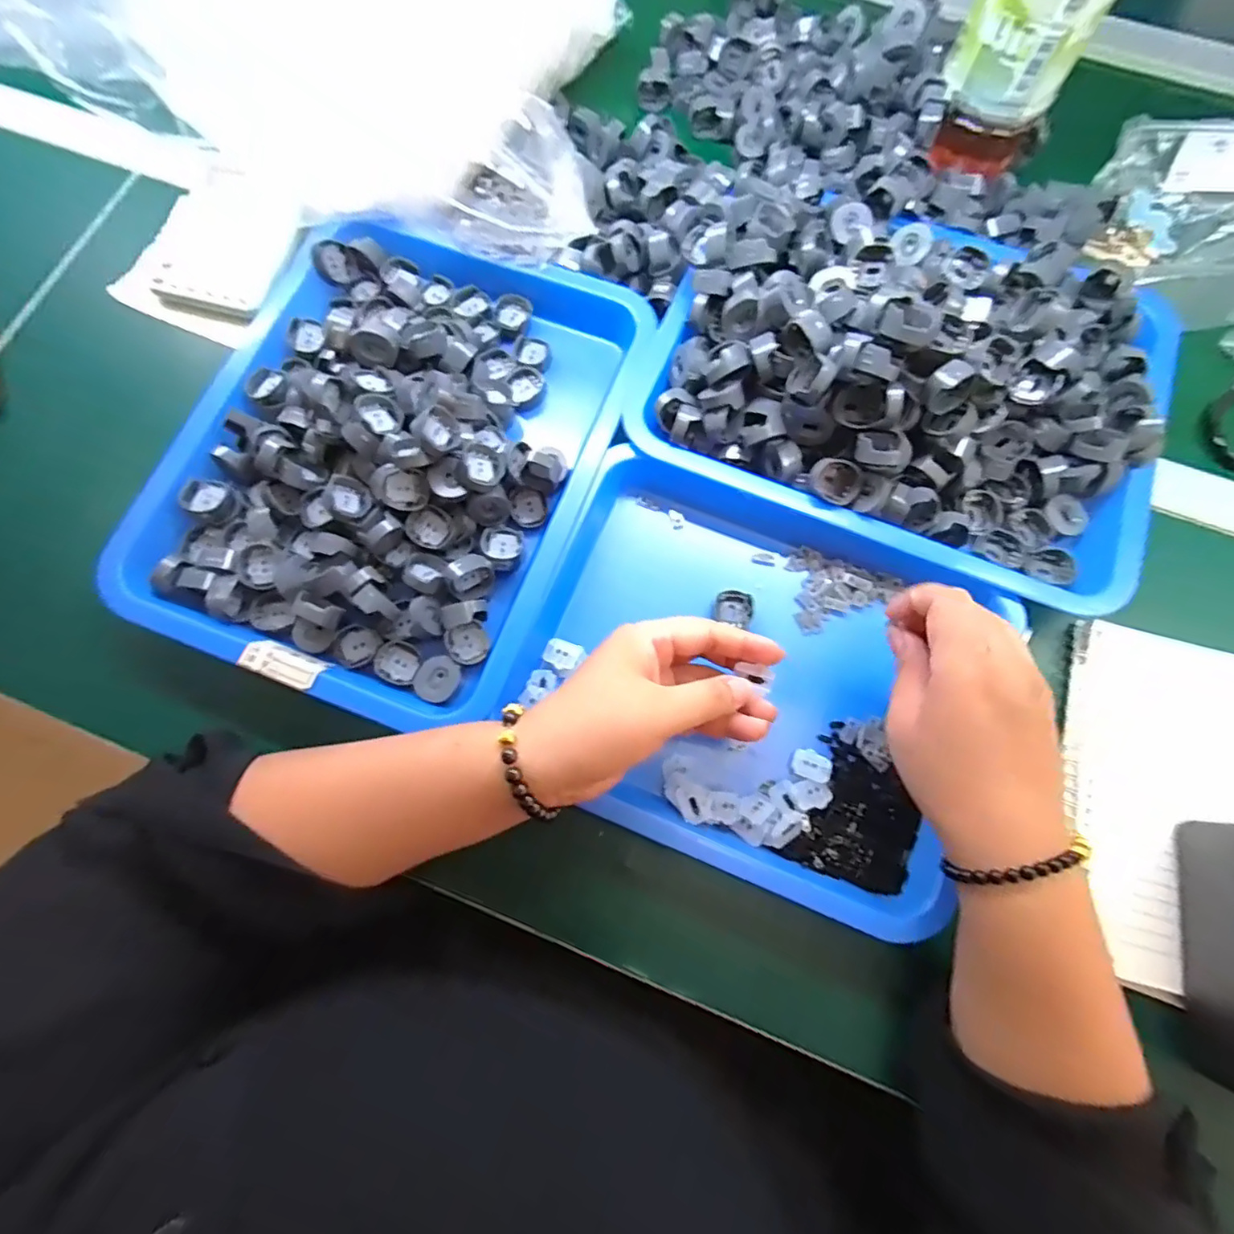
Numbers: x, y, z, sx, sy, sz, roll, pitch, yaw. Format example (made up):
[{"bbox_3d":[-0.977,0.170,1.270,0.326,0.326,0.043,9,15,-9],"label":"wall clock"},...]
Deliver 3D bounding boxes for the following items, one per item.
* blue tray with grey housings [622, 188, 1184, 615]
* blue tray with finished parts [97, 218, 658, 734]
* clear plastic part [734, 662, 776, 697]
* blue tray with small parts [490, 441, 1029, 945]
[{"bbox_3d":[0.195,-0.162,0.383,0.330,0.087,0.231,23,75,6],"label":"blue tray with grey housings"},{"bbox_3d":[-0.148,-0.114,0.387,0.264,0.054,0.329,20,75,5],"label":"blue tray with finished parts"},{"bbox_3d":[0.075,0.033,0.319,0.022,0.004,0.014,25,75,5],"label":"clear plastic part"},{"bbox_3d":[0.081,0.037,0.359,0.266,0.033,0.217,22,75,6],"label":"blue tray with small parts"}]

